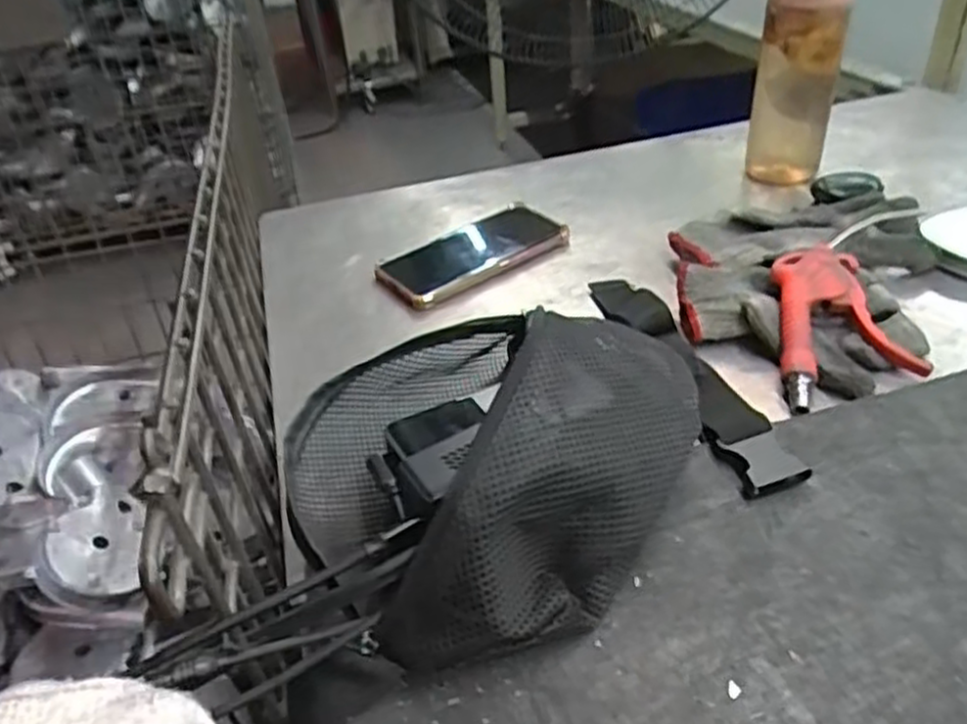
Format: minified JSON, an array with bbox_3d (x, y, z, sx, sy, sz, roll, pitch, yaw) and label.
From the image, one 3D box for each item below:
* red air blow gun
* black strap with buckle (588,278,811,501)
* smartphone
[{"bbox_3d":[0.266,-0.049,0.550,0.111,0.038,0.236,5,37,16],"label":"red air blow gun"},{"bbox_3d":[0.129,-0.003,0.525,0.040,0.021,0.251,-14,36,-10],"label":"black strap with buckle"},{"bbox_3d":[-0.008,-0.096,0.677,0.167,0.017,0.076,-27,40,-26],"label":"smartphone"}]

